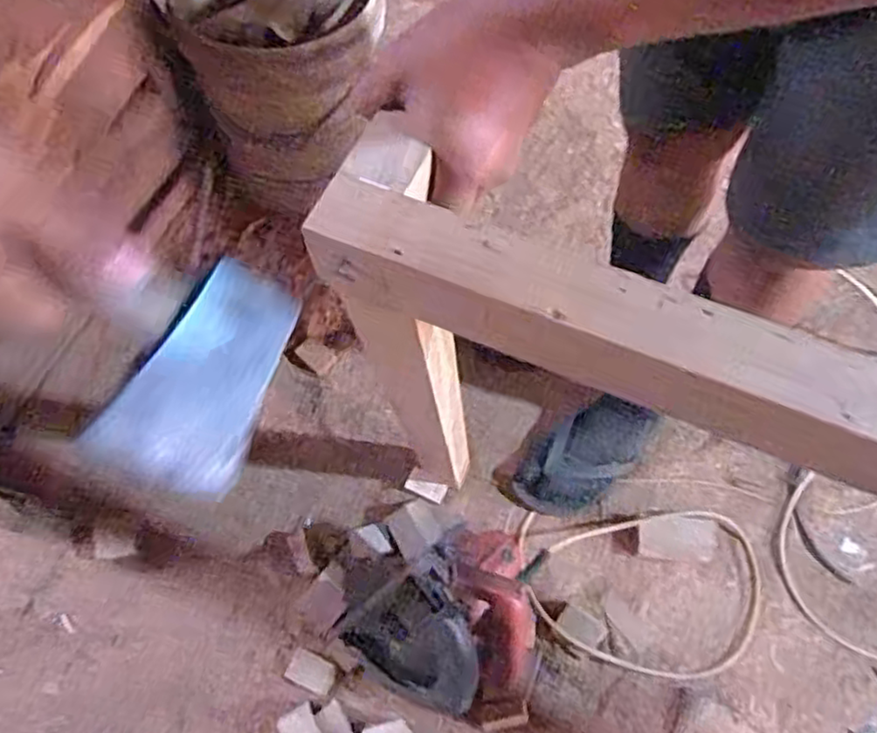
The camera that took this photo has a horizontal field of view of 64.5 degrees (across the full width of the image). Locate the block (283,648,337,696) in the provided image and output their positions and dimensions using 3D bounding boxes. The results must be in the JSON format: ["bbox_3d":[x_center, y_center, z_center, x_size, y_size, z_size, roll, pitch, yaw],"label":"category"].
[{"bbox_3d":[-0.165,0.394,0.899,0.062,0.016,0.041,19,68,12],"label":"block"}]

